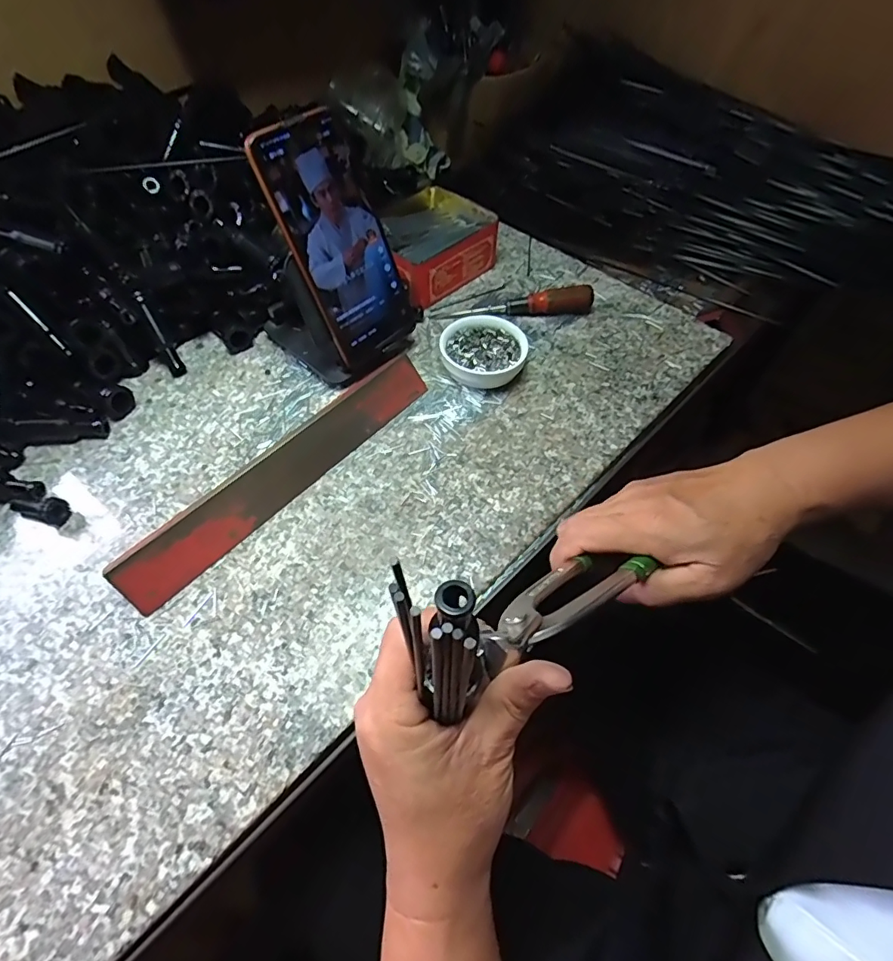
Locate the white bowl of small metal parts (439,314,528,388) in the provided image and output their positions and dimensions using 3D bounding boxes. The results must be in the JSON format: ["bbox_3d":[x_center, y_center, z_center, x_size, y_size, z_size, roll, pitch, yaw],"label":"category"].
[{"bbox_3d":[0.030,-0.106,0.425,0.070,0.028,0.069,1,55,-1],"label":"white bowl of small metal parts"}]

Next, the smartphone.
[{"bbox_3d":[-0.078,-0.174,0.375,0.080,0.163,0.011,-42,41,-23],"label":"smartphone"}]

